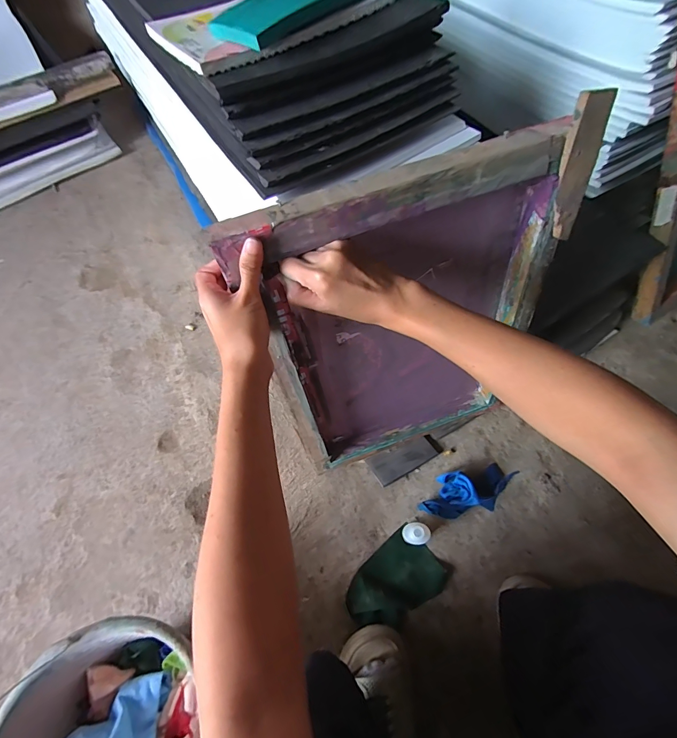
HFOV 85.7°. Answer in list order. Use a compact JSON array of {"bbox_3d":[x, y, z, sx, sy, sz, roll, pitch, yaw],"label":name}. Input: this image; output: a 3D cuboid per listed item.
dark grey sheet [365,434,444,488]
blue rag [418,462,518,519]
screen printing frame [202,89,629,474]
[{"bbox_3d":[0.122,0.157,0.655,0.129,0.020,0.054,-25,64,-9],"label":"dark grey sheet"},{"bbox_3d":[0.224,0.203,0.612,0.183,0.045,0.071,-13,63,-3],"label":"blue rag"},{"bbox_3d":[0.093,-0.039,0.492,0.350,0.453,0.066,-21,54,-5],"label":"screen printing frame"}]

